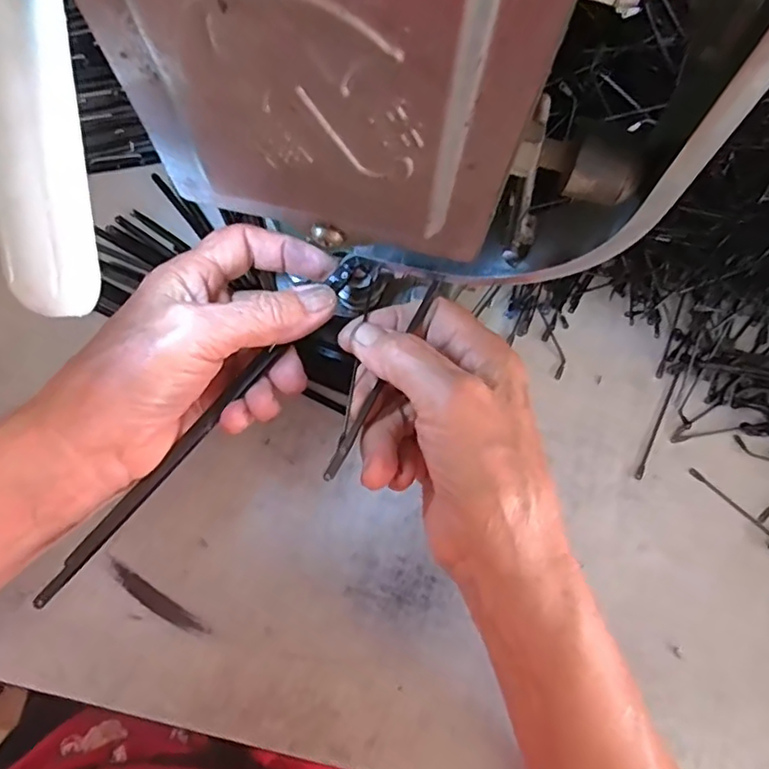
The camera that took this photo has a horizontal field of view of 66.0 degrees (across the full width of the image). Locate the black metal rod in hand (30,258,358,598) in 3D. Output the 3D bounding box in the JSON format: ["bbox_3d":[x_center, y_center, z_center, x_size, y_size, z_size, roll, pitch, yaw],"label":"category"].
[{"bbox_3d":[-0.072,0.015,0.243,0.008,0.004,0.184,39,80,7],"label":"black metal rod in hand"}]

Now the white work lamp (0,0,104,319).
[{"bbox_3d":[-0.084,-0.059,0.139,0.022,0.011,0.084,-3,104,-2],"label":"white work lamp"}]

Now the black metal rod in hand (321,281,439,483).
[{"bbox_3d":[0.000,-0.003,0.247,0.004,0.005,0.097,28,75,5],"label":"black metal rod in hand"}]

